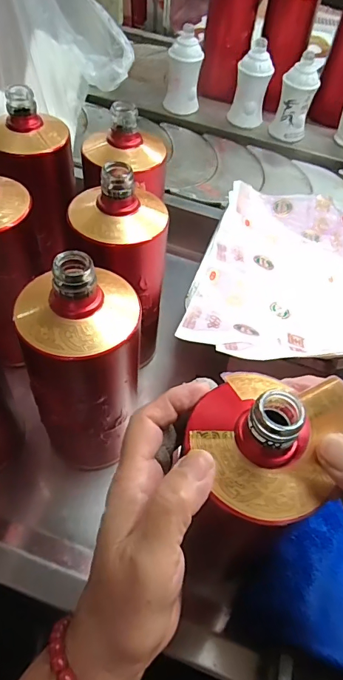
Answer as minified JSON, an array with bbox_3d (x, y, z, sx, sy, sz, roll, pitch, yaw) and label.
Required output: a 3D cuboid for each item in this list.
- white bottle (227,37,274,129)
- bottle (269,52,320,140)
[{"bbox_3d":[0.132,-0.419,0.703,0.053,0.113,0.061,7,56,0],"label":"white bottle"},{"bbox_3d":[0.198,-0.382,0.688,0.050,0.121,0.052,-17,59,-16],"label":"bottle"}]

